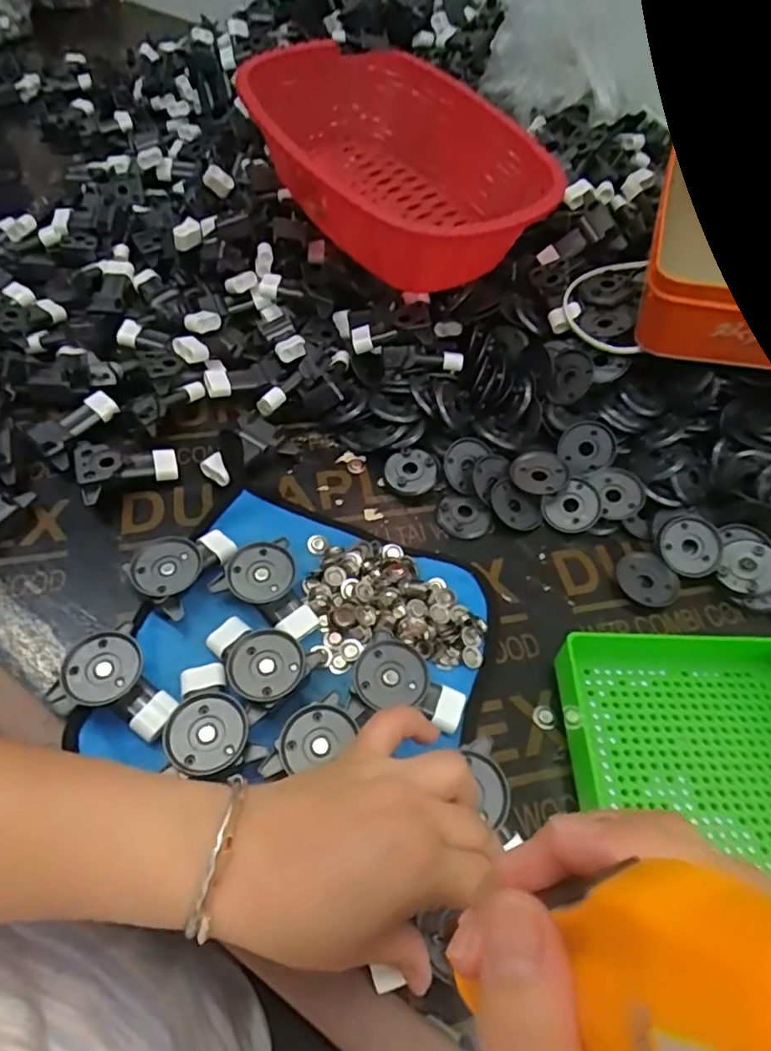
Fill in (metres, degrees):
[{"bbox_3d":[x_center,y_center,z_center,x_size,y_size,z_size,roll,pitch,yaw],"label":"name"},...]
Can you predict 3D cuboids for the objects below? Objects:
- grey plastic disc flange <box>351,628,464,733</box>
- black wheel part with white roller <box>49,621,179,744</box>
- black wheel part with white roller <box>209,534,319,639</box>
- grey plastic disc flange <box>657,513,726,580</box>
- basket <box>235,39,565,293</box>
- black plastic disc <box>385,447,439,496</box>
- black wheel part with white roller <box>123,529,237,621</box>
[{"bbox_3d":[0.015,0.093,0.354,0.065,0.020,0.043,18,58,8],"label":"grey plastic disc flange"},{"bbox_3d":[-0.151,0.094,0.343,0.065,0.029,0.053,31,60,16],"label":"black wheel part with white roller"},{"bbox_3d":[-0.075,0.045,0.382,0.053,0.026,0.063,-25,62,-18],"label":"black wheel part with white roller"},{"bbox_3d":[0.219,0.015,0.432,0.045,0.004,0.044,1,73,-2],"label":"grey plastic disc flange"},{"bbox_3d":[0.025,-0.293,0.516,0.205,0.114,0.268,-21,60,-16],"label":"basket"},{"bbox_3d":[0.020,-0.042,0.459,0.039,0.007,0.037,2,72,-6],"label":"black plastic disc"},{"bbox_3d":[-0.132,0.025,0.392,0.047,0.027,0.065,30,60,15],"label":"black wheel part with white roller"}]

